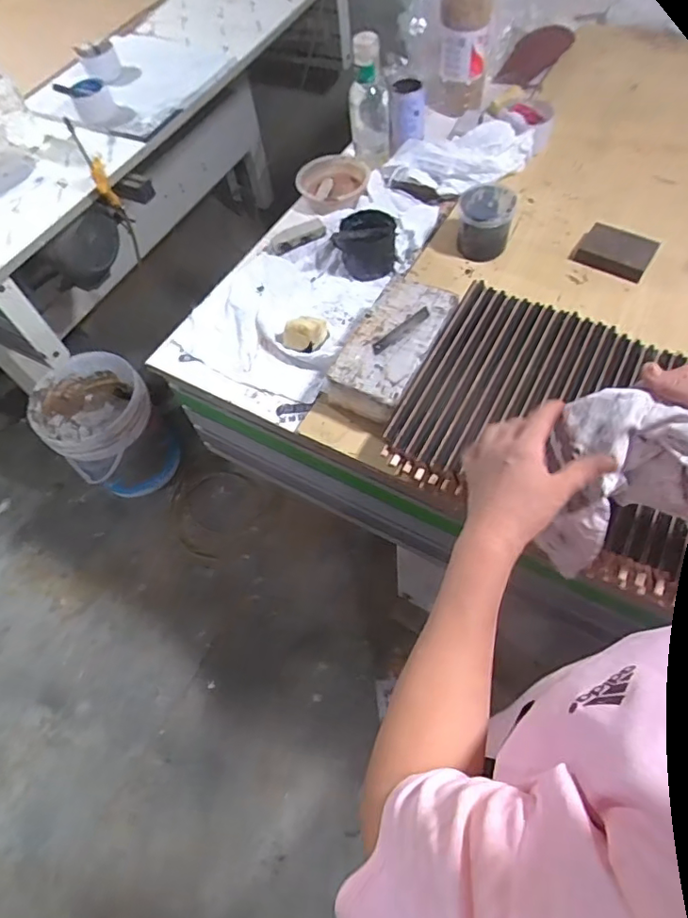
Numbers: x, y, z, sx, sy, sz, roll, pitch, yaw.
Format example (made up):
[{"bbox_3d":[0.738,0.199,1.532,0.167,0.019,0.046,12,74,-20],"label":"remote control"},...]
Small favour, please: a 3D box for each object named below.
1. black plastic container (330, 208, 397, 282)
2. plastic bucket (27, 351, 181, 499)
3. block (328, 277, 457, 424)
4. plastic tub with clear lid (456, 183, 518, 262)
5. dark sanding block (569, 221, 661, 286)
[{"bbox_3d":[0.034,-0.339,0.857,0.098,0.068,0.079,-9,60,1],"label":"black plastic container"},{"bbox_3d":[-0.697,-0.079,1.627,0.296,0.372,0.291,-3,60,5],"label":"plastic bucket"},{"bbox_3d":[0.067,-0.148,0.722,0.102,0.054,0.203,23,65,18],"label":"block"},{"bbox_3d":[0.215,-0.363,0.831,0.081,0.077,0.081,-3,60,5],"label":"plastic tub with clear lid"},{"bbox_3d":[0.408,-0.315,0.818,0.106,0.022,0.084,26,66,20],"label":"dark sanding block"}]

